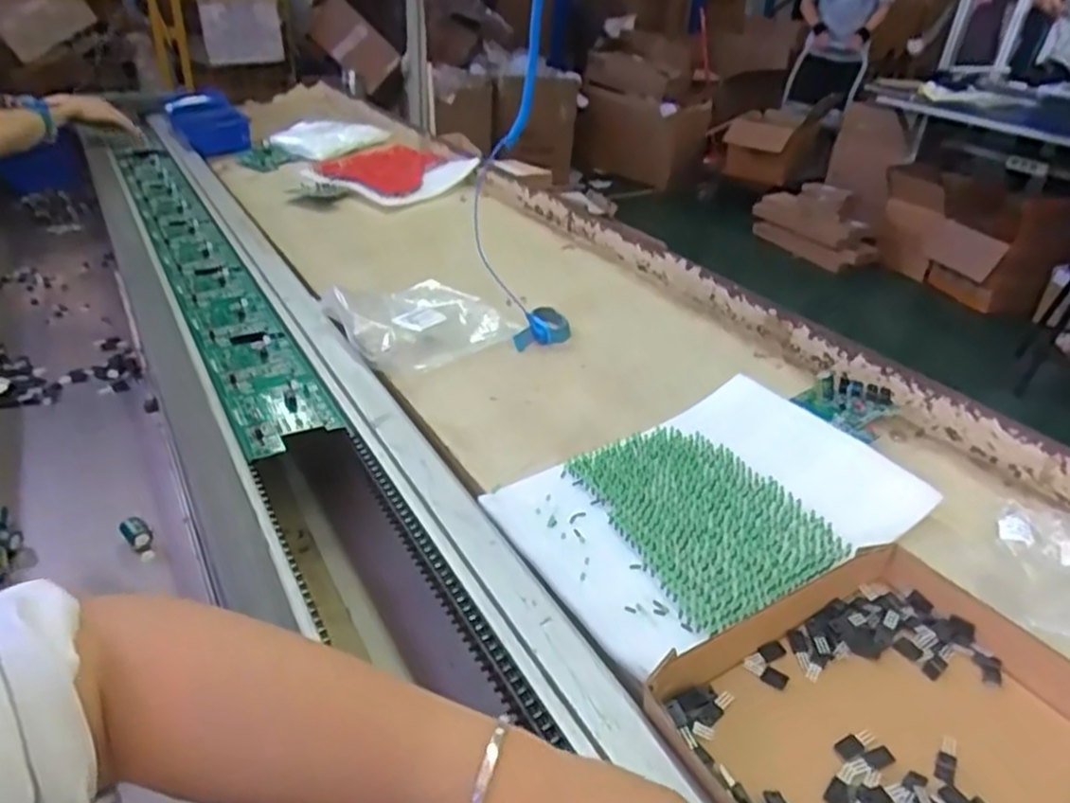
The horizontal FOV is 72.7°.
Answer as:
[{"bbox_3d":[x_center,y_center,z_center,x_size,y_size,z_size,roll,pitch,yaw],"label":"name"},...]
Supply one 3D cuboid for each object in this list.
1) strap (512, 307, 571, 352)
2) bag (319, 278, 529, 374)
[{"bbox_3d":[0.007,-0.086,0.847,0.063,0.027,0.063,-2,32,-9],"label":"strap"},{"bbox_3d":[-0.144,-0.105,0.867,0.185,0.044,0.196,-18,37,-31],"label":"bag"}]

